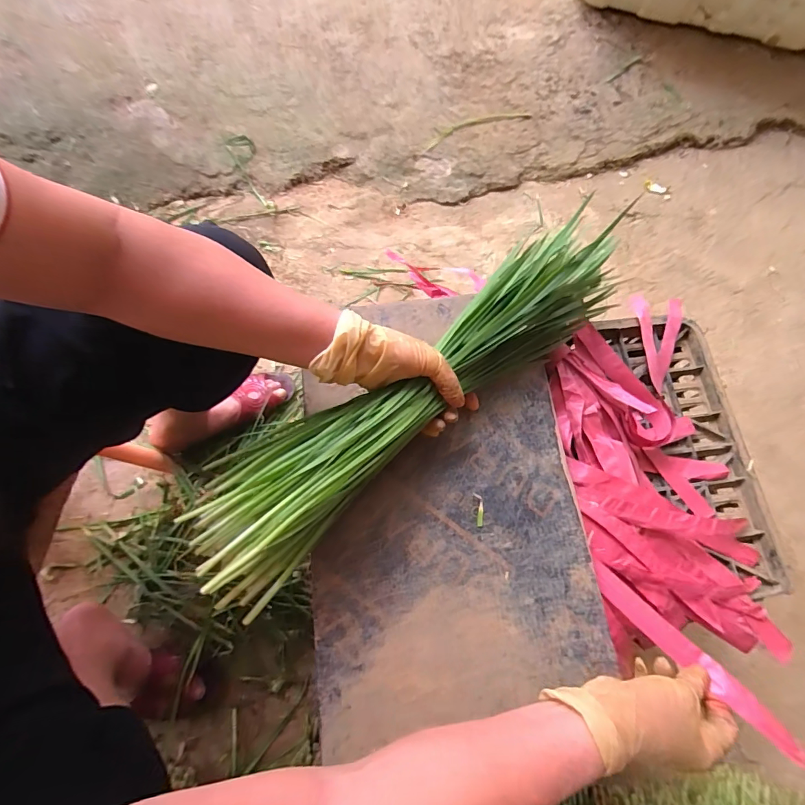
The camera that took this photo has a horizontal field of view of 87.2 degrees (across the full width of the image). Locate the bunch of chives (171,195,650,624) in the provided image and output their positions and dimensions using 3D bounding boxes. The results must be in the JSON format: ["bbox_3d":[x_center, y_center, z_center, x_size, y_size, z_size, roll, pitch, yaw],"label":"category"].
[{"bbox_3d":[0.015,-0.006,0.402,0.452,0.064,0.106,-37,78,-6],"label":"bunch of chives"}]

